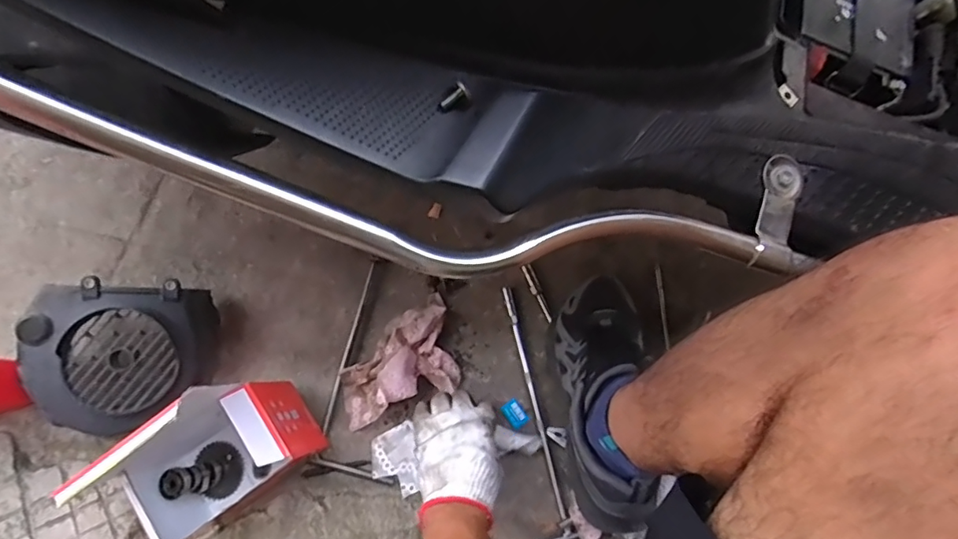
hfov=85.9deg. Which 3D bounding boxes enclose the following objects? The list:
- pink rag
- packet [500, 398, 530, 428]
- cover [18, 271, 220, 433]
[{"bbox_3d":[-0.099,0.115,0.629,0.156,0.035,0.113,-22,78,-5],"label":"pink rag"},{"bbox_3d":[0.045,0.177,0.635,0.024,0.007,0.031,-37,80,-8],"label":"packet"},{"bbox_3d":[-0.408,0.101,0.593,0.168,0.095,0.157,-4,77,-1],"label":"cover"}]

